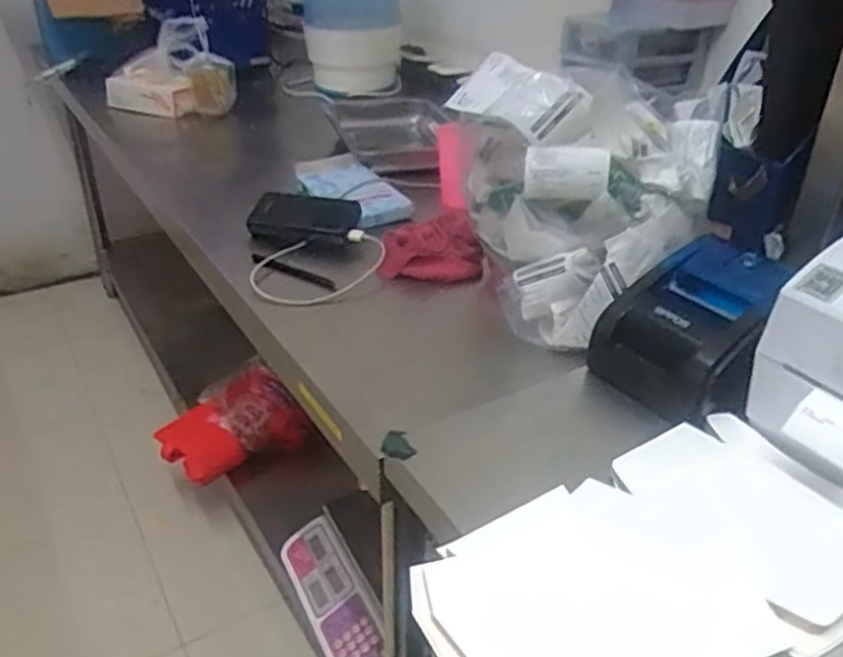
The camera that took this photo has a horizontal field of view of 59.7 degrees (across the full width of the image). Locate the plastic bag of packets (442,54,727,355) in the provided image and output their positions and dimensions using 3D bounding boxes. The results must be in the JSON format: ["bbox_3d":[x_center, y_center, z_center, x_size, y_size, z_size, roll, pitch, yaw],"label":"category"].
[{"bbox_3d":[0.166,-0.143,0.799,0.176,0.245,0.247,-20,38,-30],"label":"plastic bag of packets"}]

